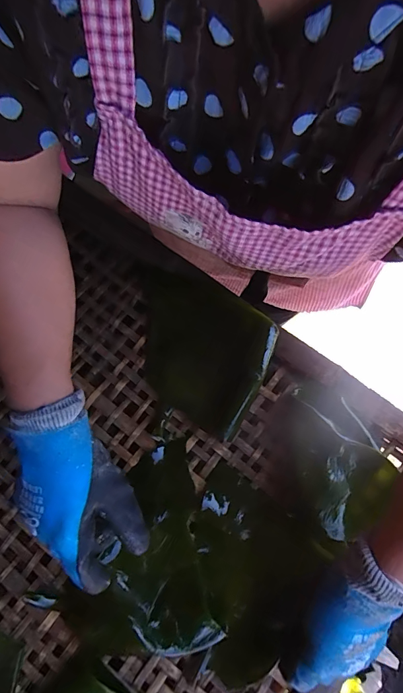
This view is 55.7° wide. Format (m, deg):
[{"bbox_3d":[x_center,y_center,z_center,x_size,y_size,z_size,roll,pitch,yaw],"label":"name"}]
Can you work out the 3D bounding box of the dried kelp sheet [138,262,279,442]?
[{"bbox_3d":[-0.017,-0.006,0.461,0.199,0.027,0.152,30,78,10],"label":"dried kelp sheet"}]

